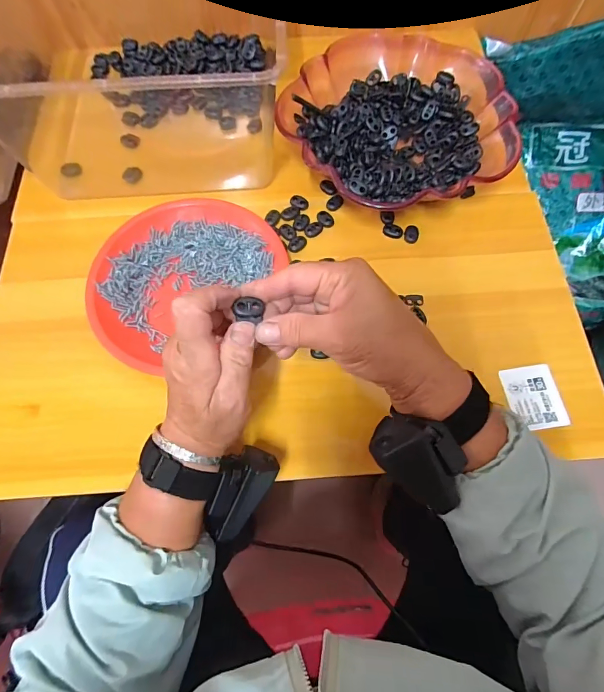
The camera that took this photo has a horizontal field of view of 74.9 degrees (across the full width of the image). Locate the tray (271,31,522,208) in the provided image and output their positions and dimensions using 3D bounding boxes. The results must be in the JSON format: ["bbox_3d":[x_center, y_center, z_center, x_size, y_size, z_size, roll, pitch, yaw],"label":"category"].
[{"bbox_3d":[0.103,-0.256,0.452,0.227,0.057,0.248,-35,73,-12],"label":"tray"}]

